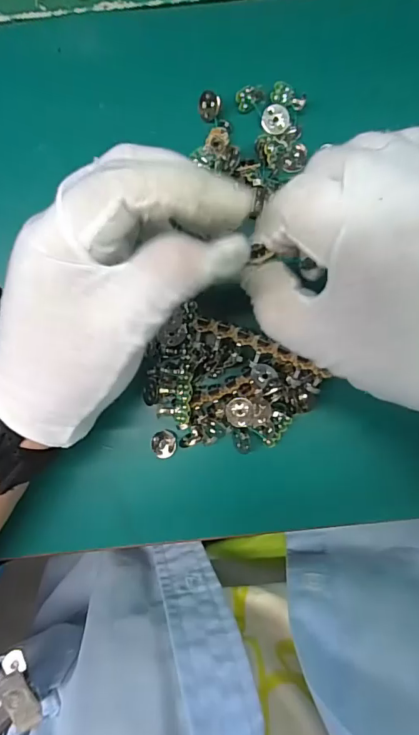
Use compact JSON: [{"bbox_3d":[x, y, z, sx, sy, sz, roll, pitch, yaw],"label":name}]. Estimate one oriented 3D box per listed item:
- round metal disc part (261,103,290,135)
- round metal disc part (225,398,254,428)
[{"bbox_3d":[0.038,-0.141,0.261,0.016,0.004,0.016,0,91,-1],"label":"round metal disc part"},{"bbox_3d":[0.016,0.024,0.247,0.014,0.007,0.015,0,91,-1],"label":"round metal disc part"}]

